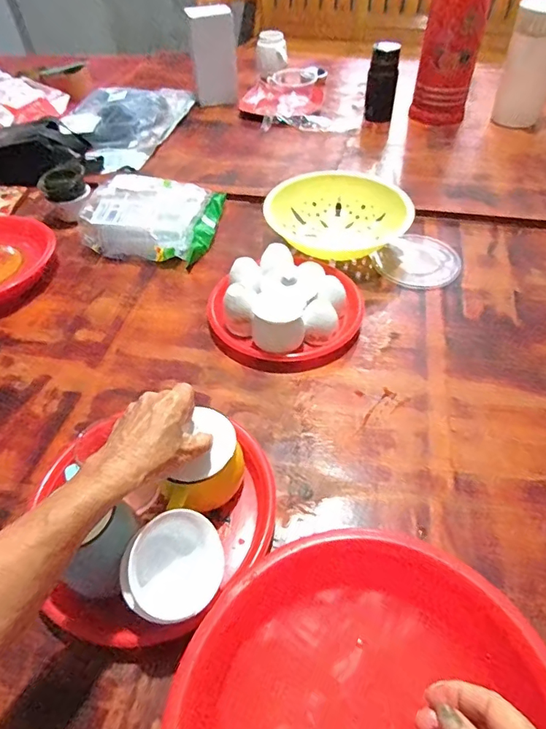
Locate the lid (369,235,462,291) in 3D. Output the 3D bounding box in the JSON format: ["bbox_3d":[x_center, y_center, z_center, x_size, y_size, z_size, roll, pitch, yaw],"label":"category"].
[{"bbox_3d":[0.251,-0.177,0.793,0.137,0.006,0.128,-1,50,2],"label":"lid"}]

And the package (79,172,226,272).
[{"bbox_3d":[-0.217,-0.276,0.846,0.222,0.072,0.201,7,50,9],"label":"package"}]

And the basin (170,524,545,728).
[{"bbox_3d":[0.066,0.274,0.340,0.258,0.101,0.271,-1,50,2],"label":"basin"}]

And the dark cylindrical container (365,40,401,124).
[{"bbox_3d":[0.258,-0.661,1.095,0.068,0.153,0.060,7,50,8],"label":"dark cylindrical container"}]

